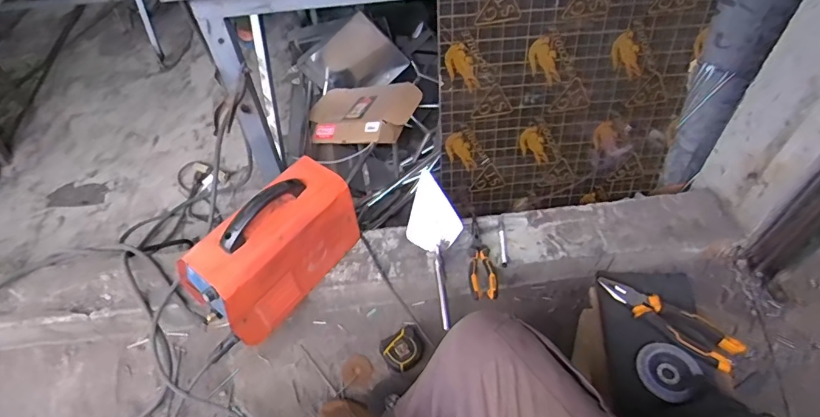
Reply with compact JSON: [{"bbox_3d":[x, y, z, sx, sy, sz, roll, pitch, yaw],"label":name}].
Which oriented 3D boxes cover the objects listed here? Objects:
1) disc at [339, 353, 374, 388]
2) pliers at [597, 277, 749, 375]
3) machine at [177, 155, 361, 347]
[{"bbox_3d":[-0.112,0.342,0.968,0.062,0.010,0.067,2,64,-5],"label":"disc"},{"bbox_3d":[0.372,0.155,0.667,0.195,0.026,0.050,36,60,28],"label":"pliers"},{"bbox_3d":[-0.268,0.071,0.912,0.133,0.225,0.317,28,57,24],"label":"machine"}]

